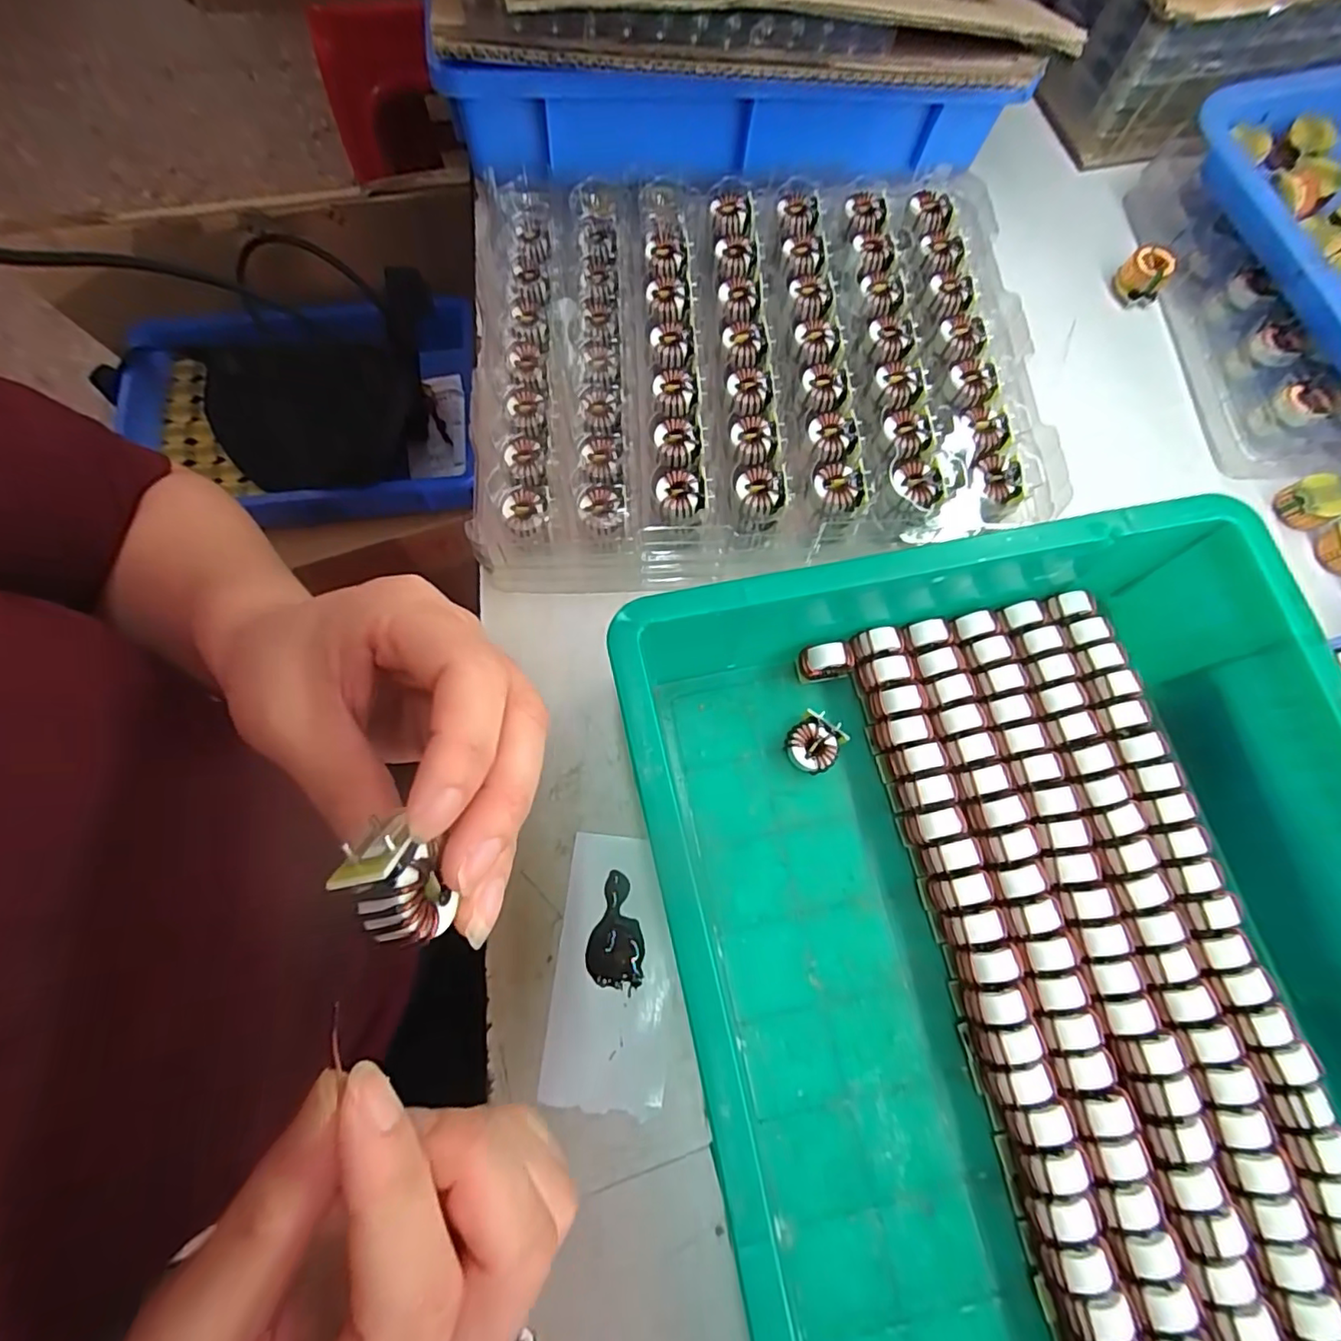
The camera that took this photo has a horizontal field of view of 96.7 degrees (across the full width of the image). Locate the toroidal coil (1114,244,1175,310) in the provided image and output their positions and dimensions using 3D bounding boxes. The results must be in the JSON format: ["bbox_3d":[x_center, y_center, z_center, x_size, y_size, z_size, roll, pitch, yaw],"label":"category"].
[{"bbox_3d":[0.309,-0.258,0.389,0.028,0.021,0.024,42,77,12],"label":"toroidal coil"}]

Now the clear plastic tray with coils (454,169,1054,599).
[{"bbox_3d":[0.047,-0.178,0.339,0.304,0.021,0.260,-3,73,-1],"label":"clear plastic tray with coils"}]

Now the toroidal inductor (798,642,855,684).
[{"bbox_3d":[0.079,-0.004,0.306,0.028,0.028,0.014,-6,73,-2],"label":"toroidal inductor"}]

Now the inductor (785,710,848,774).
[{"bbox_3d":[0.072,0.037,0.301,0.025,0.014,0.028,35,76,10],"label":"inductor"}]

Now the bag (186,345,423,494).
[{"bbox_3d":[-0.385,-0.288,0.668,0.260,0.144,0.050,2,47,9],"label":"bag"}]

